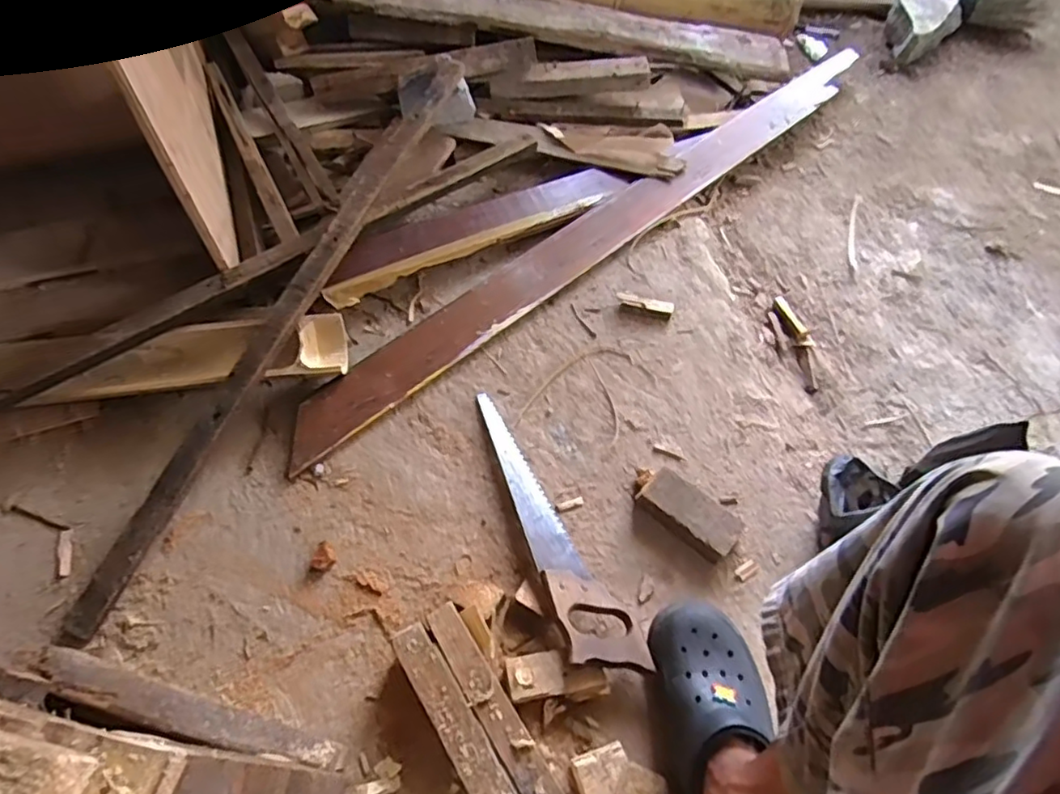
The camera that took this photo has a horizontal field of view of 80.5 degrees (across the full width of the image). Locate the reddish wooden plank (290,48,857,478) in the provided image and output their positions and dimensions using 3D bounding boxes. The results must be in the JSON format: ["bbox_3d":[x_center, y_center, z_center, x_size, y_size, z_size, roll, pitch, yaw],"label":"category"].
[{"bbox_3d":[0.159,-0.312,1.096,1.340,0.022,0.090,-37,77,-20],"label":"reddish wooden plank"}]

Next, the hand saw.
[{"bbox_3d":[0.029,0.151,0.819,0.094,0.054,0.426,-15,59,-12],"label":"hand saw"}]

